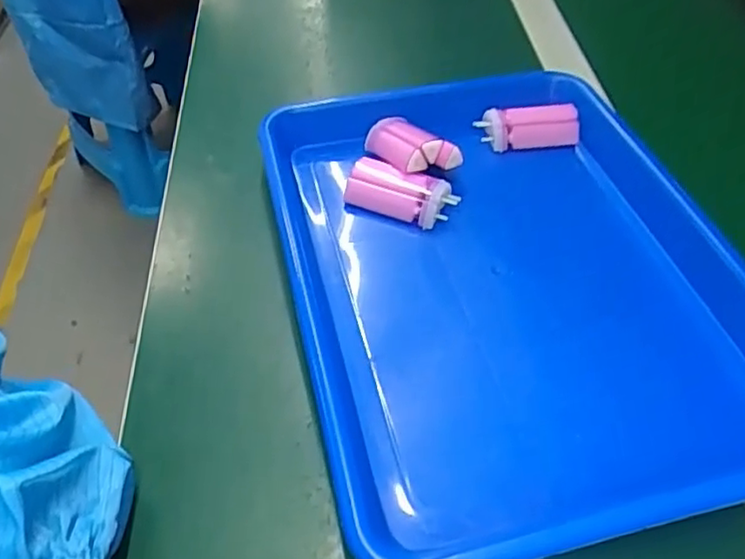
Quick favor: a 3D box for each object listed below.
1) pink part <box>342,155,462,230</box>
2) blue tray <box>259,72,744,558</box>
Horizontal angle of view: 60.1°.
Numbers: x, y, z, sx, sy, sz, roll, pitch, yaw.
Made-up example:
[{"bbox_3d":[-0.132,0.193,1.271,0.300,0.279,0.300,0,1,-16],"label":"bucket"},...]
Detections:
[{"bbox_3d":[0.020,-0.057,0.421,0.068,0.024,0.031,18,52,15],"label":"pink part"},{"bbox_3d":[0.085,-0.013,0.383,0.251,0.035,0.328,-11,50,-9],"label":"blue tray"}]

